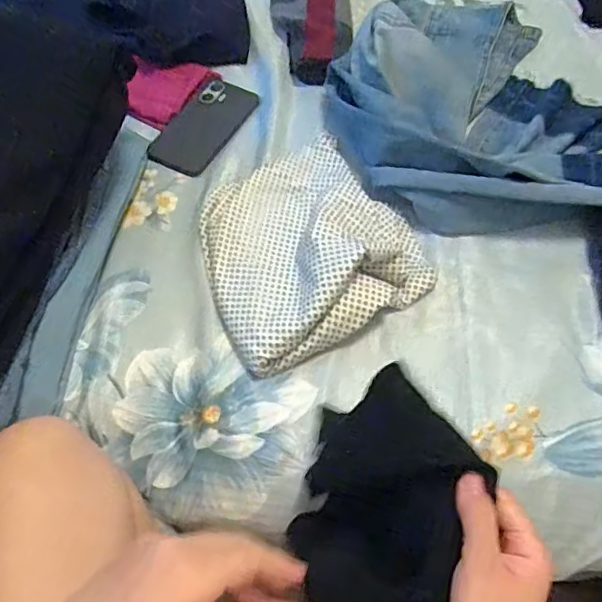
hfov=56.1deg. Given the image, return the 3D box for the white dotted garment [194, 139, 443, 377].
[{"bbox_3d":[0.001,-0.064,0.617,0.233,0.056,0.237,-29,64,-15],"label":"white dotted garment"}]

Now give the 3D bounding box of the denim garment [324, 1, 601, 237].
[{"bbox_3d":[0.213,-0.250,0.694,0.342,0.093,0.360,0,61,0],"label":"denim garment"}]

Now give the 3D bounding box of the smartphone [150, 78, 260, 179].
[{"bbox_3d":[-0.124,-0.233,0.739,0.082,0.005,0.165,26,64,14],"label":"smartphone"}]

